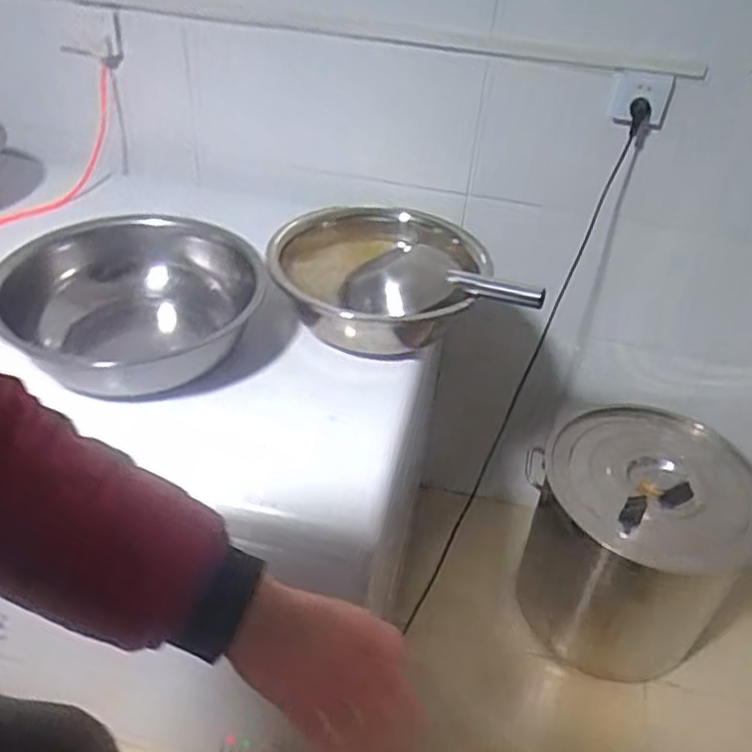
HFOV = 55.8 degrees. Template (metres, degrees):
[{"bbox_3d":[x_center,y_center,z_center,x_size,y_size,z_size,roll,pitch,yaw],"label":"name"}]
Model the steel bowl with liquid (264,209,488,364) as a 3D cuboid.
[{"bbox_3d":[-0.010,-0.156,1.173,0.320,0.130,0.338,2,40,-2],"label":"steel bowl with liquid"}]

